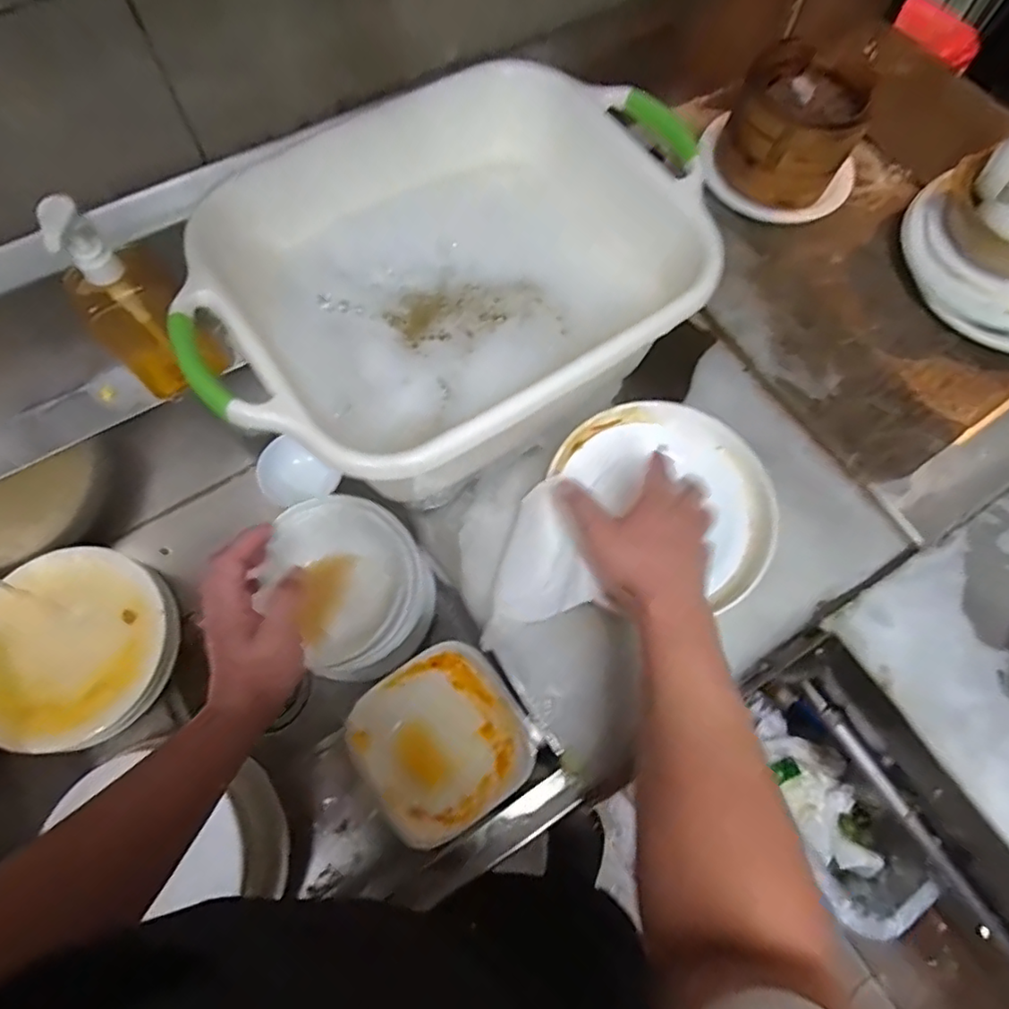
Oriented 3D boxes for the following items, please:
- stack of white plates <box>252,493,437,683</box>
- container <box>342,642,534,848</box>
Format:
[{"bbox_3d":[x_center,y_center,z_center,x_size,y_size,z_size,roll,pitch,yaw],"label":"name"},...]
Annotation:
[{"bbox_3d":[-0.182,0.098,0.709,0.175,0.105,0.216,-33,92,-11],"label":"stack of white plates"},{"bbox_3d":[-0.061,0.221,0.563,0.154,0.047,0.151,-35,74,-14],"label":"container"}]

